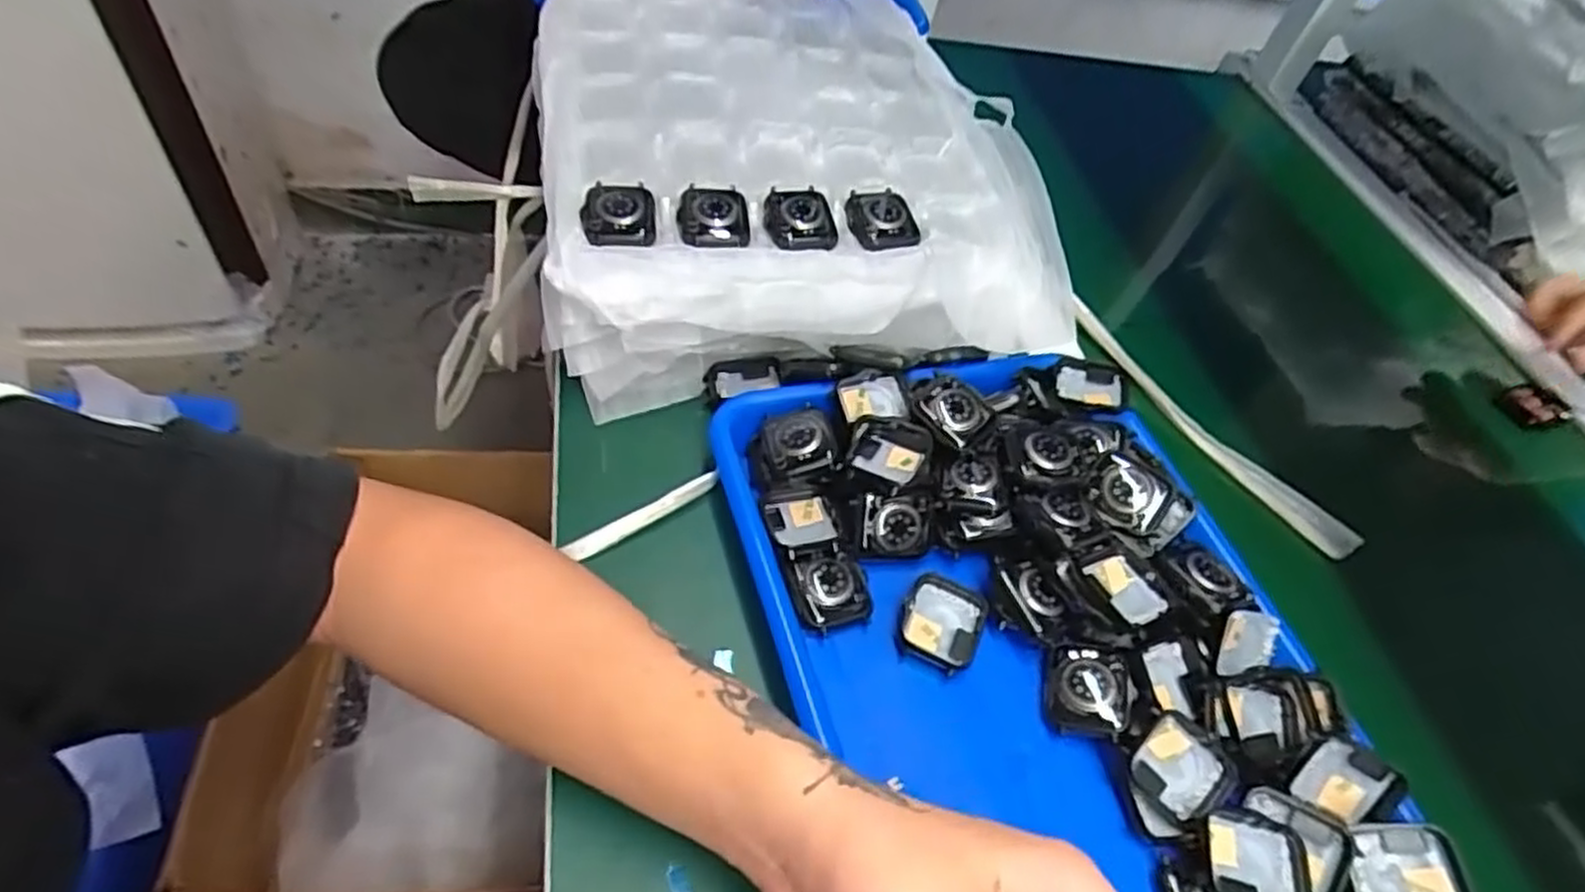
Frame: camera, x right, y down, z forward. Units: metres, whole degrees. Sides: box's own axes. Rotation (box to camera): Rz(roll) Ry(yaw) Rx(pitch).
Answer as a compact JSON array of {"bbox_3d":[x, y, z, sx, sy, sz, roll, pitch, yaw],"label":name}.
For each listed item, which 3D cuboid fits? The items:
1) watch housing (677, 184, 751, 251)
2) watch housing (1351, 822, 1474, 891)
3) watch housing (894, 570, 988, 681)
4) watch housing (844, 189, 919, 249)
[{"bbox_3d":[-0.045,-0.131,0.453,0.040,0.010,0.050,0,52,-12],"label":"watch housing"},{"bbox_3d":[0.257,0.179,0.333,0.040,0.011,0.040,-10,57,16],"label":"watch housing"},{"bbox_3d":[0.072,0.084,0.384,0.039,0.007,0.046,25,52,9],"label":"watch housing"},{"bbox_3d":[0.054,-0.137,0.474,0.039,0.013,0.051,-6,54,-16],"label":"watch housing"}]

